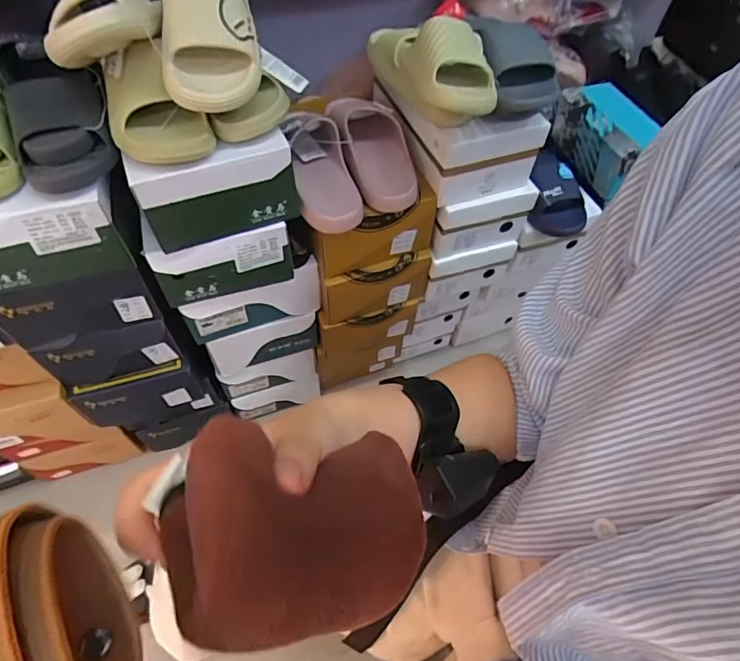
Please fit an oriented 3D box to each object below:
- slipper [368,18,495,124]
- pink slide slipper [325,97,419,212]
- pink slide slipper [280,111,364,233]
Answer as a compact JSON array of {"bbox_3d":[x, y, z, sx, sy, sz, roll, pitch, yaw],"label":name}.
[{"bbox_3d":[0.073,-0.377,0.678,0.099,0.124,0.244,-27,43,-19],"label":"slipper"},{"bbox_3d":[0.007,-0.306,0.747,0.104,0.079,0.250,-17,58,-13],"label":"pink slide slipper"},{"bbox_3d":[-0.075,-0.258,0.710,0.087,0.081,0.227,-12,57,-10],"label":"pink slide slipper"}]

